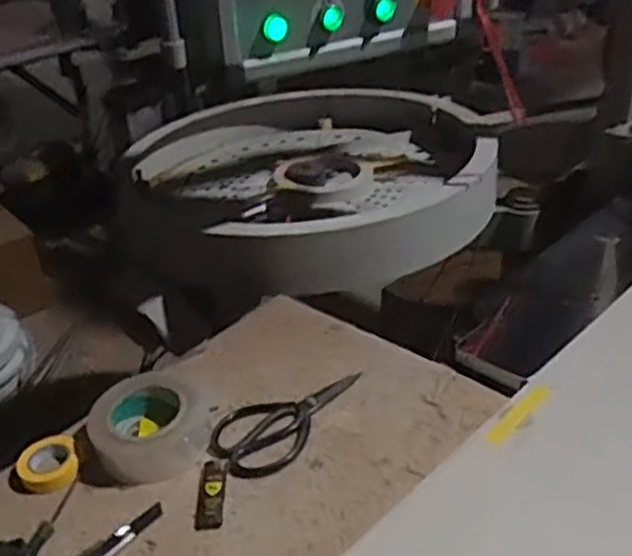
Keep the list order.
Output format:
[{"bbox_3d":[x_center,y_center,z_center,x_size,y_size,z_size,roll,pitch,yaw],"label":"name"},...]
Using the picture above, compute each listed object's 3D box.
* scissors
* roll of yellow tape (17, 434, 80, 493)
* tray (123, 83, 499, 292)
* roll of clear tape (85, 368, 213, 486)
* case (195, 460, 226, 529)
[{"bbox_3d":[-0.034,0.155,0.846,0.093,0.019,0.192,21,39,34],"label":"scissors"},{"bbox_3d":[-0.285,0.195,0.802,0.060,0.022,0.074,-16,34,-21],"label":"roll of yellow tape"},{"bbox_3d":[-0.020,-0.176,1.353,0.623,0.178,0.602,1,31,7],"label":"tray"},{"bbox_3d":[-0.181,0.158,0.819,0.124,0.058,0.124,-2,31,1],"label":"roll of clear tape"},{"bbox_3d":[-0.105,0.217,0.756,0.026,0.007,0.084,-3,31,-1],"label":"case"}]

